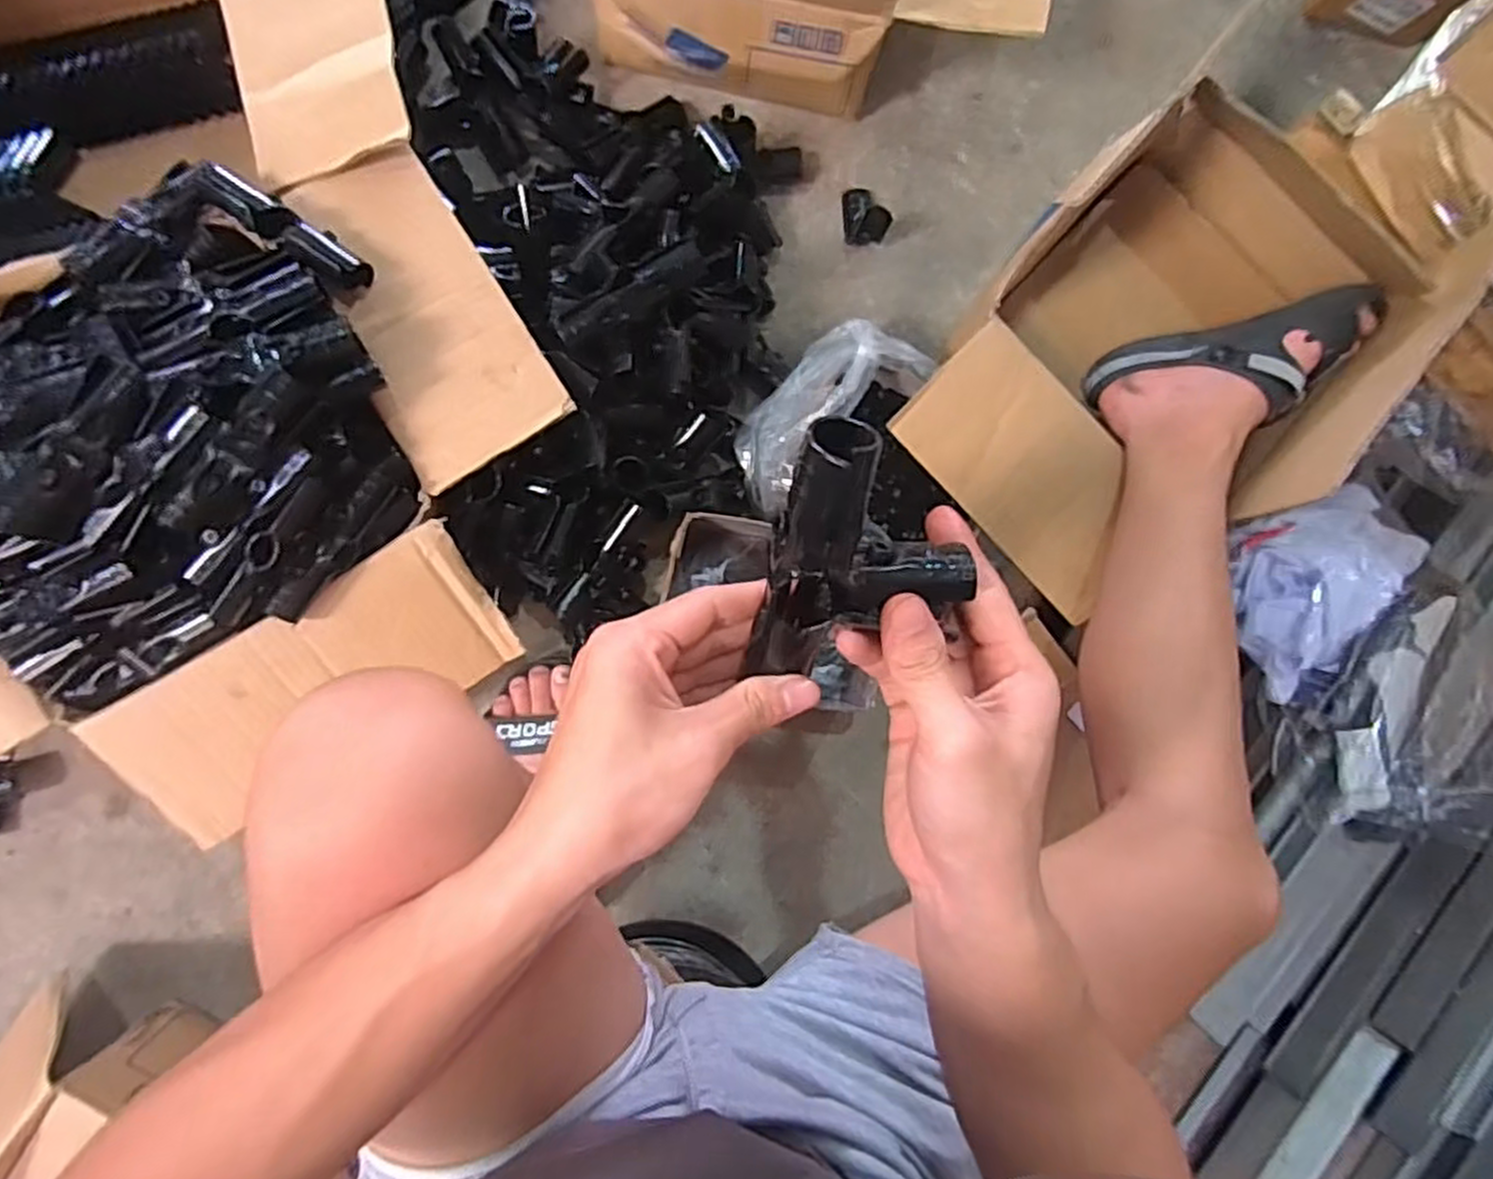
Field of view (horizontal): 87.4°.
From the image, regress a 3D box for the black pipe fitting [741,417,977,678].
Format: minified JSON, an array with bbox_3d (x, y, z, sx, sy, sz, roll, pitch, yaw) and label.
[{"bbox_3d":[0.047,-0.013,0.312,0.078,0.111,0.031,1,43,-10],"label":"black pipe fitting"}]

